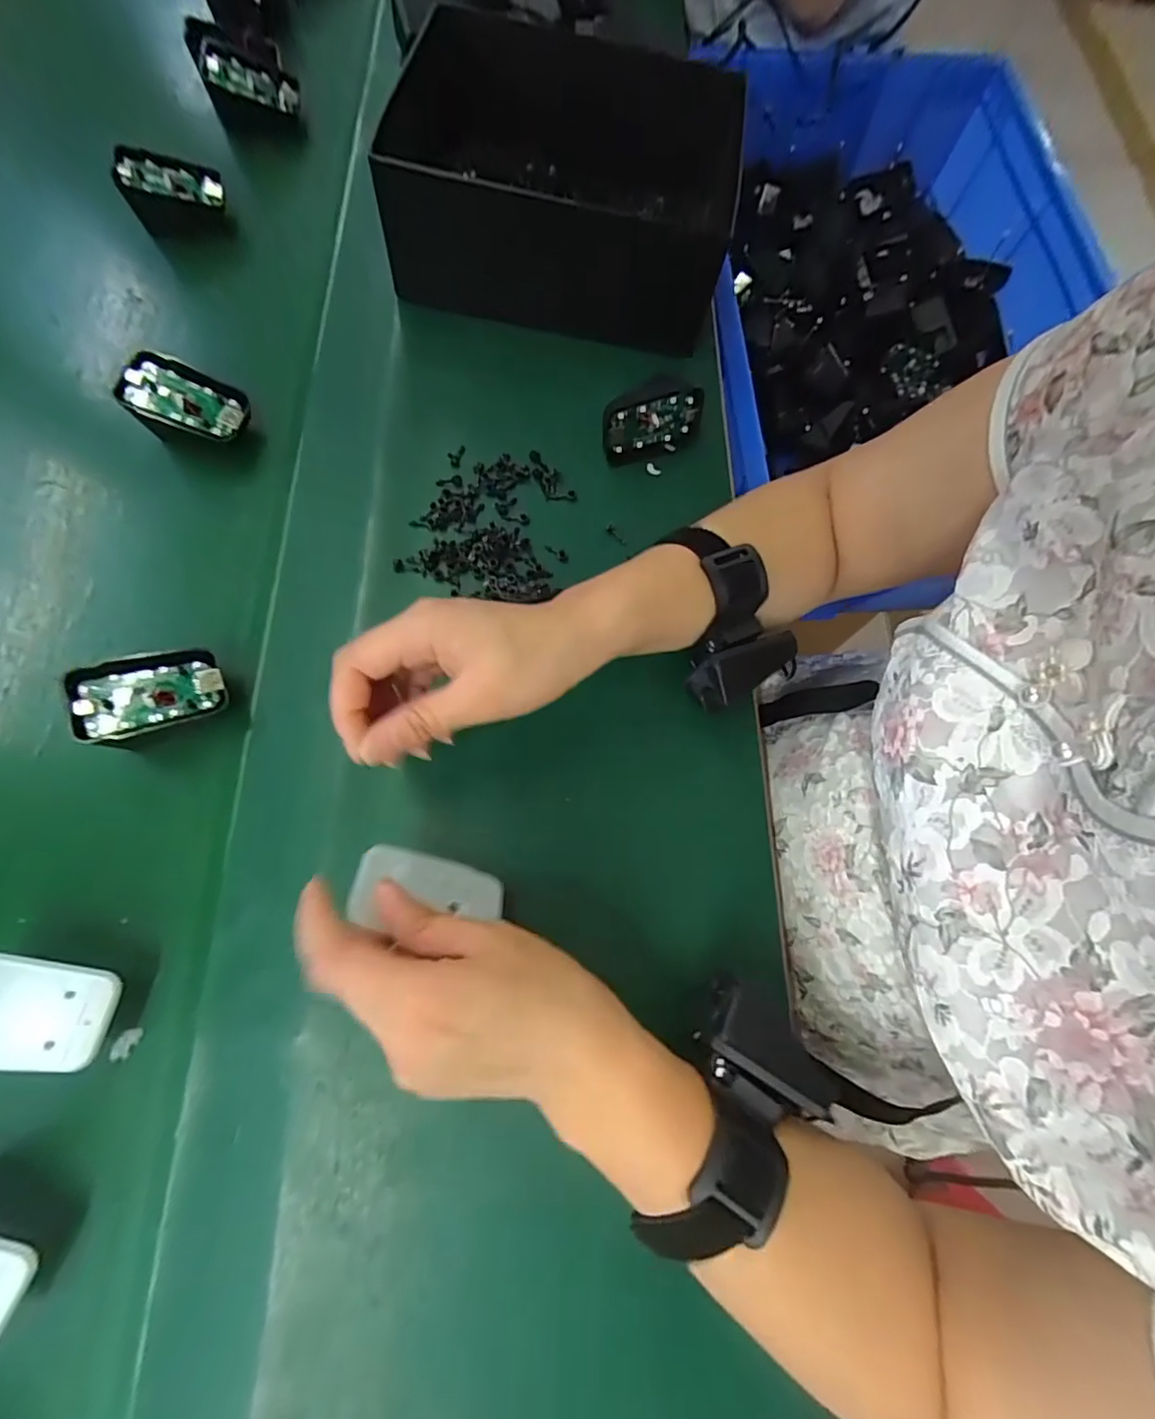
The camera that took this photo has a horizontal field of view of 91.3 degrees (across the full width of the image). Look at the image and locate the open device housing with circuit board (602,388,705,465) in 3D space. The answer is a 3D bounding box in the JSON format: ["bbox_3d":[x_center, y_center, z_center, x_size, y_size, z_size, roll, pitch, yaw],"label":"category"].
[{"bbox_3d":[0.053,-0.198,0.400,0.072,0.054,0.009,-15,73,-8],"label":"open device housing with circuit board"}]

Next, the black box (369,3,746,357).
[{"bbox_3d":[-0.008,-0.393,0.432,0.242,0.127,0.188,9,72,-1],"label":"black box"}]

